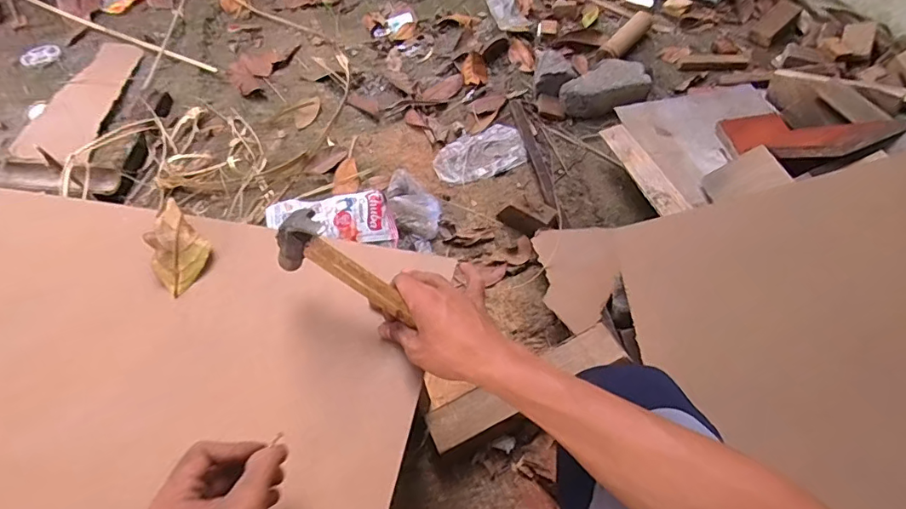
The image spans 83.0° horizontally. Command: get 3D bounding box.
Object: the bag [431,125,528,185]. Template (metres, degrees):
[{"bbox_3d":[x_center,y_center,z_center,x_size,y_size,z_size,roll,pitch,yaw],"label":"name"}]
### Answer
[{"bbox_3d":[0.054,-0.213,1.079,0.189,0.017,0.115,-21,57,-8],"label":"bag"}]

